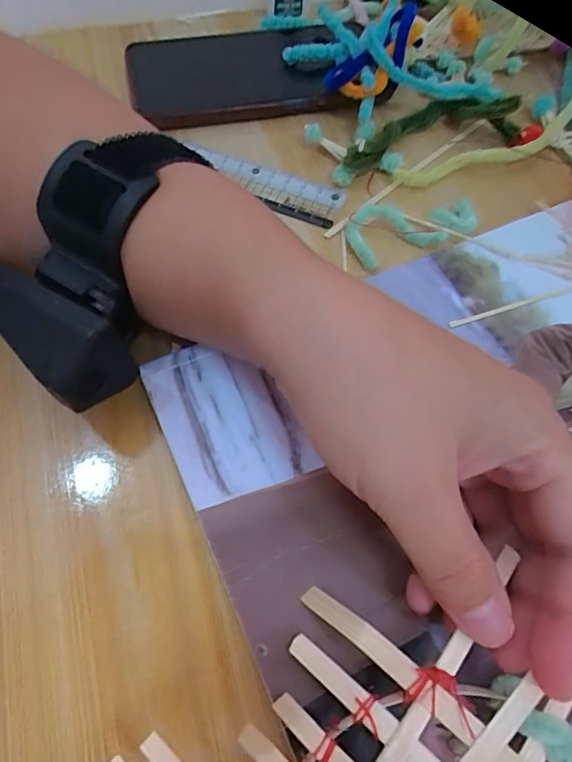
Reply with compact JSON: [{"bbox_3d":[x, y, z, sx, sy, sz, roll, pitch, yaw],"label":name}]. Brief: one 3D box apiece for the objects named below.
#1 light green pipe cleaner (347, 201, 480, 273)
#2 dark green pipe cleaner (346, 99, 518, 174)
[{"bbox_3d":[0.068,-0.085,0.246,0.071,0.008,0.033,-20,67,-12],"label":"light green pipe cleaner"},{"bbox_3d":[0.082,-0.154,0.271,0.116,0.022,0.036,-20,67,-12],"label":"dark green pipe cleaner"}]

